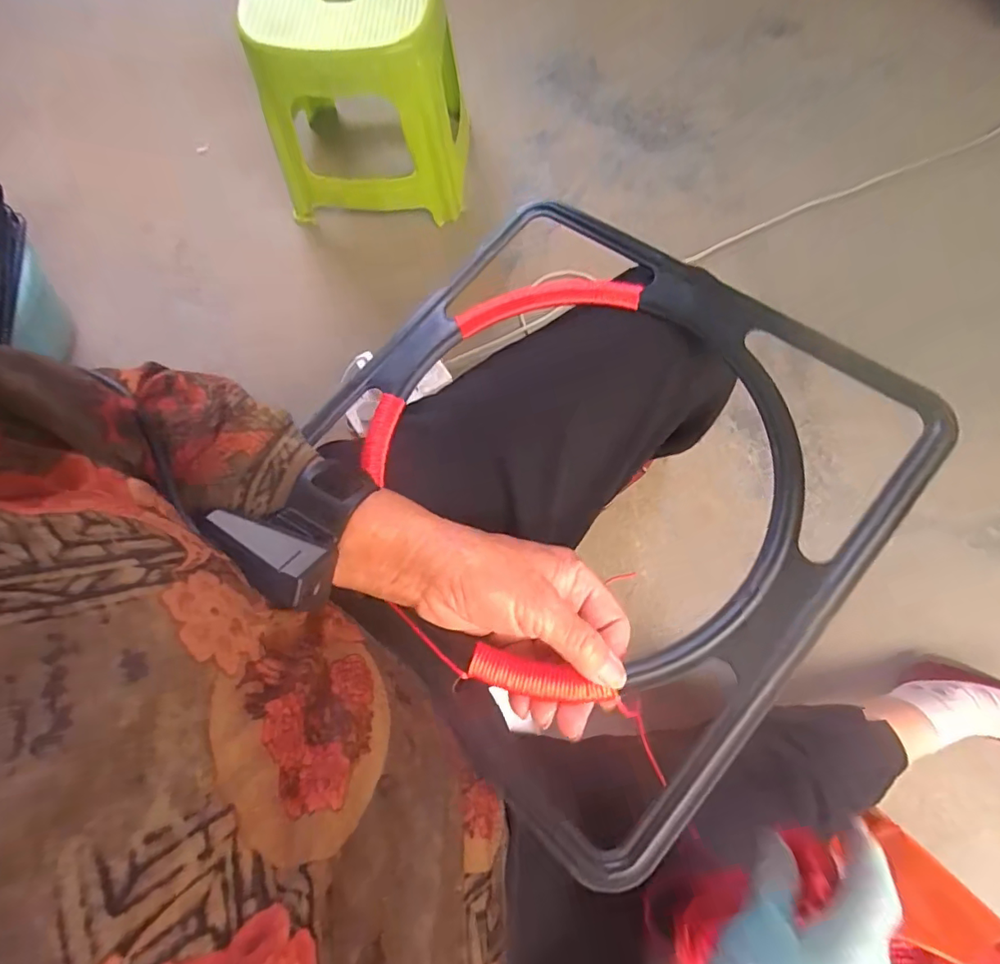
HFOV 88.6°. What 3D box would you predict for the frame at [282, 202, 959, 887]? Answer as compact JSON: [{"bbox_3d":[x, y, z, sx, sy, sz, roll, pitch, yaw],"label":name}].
[{"bbox_3d":[0.039,-0.008,0.327,0.337,0.016,0.312,40,82,21],"label":"frame"}]

